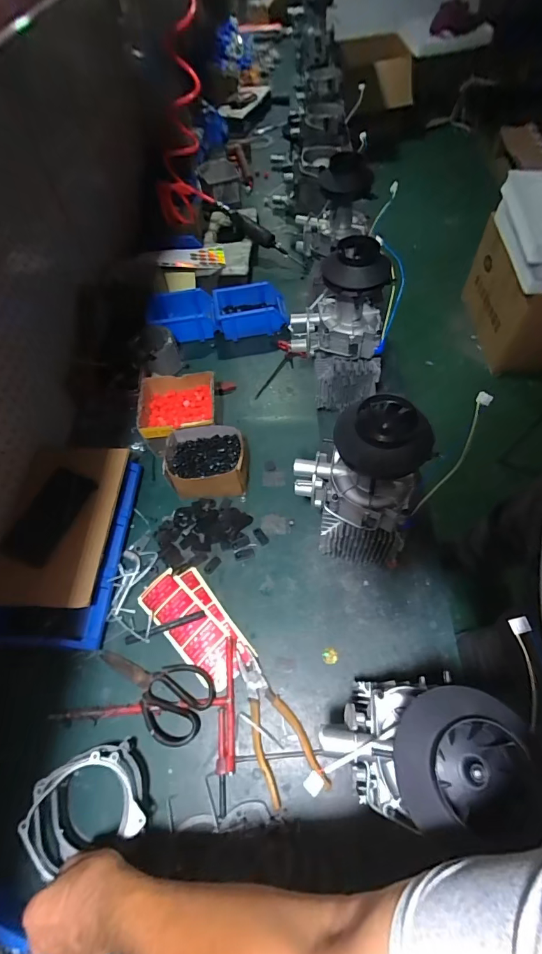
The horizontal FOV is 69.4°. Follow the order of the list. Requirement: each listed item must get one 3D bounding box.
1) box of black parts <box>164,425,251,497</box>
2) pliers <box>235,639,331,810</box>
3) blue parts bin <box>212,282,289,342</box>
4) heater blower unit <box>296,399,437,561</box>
[{"bbox_3d":[-0.119,-0.023,0.755,0.153,0.085,0.118,-8,59,-1],"label":"box of black parts"},{"bbox_3d":[-0.003,0.344,0.567,0.076,0.014,0.207,-23,60,-10],"label":"pliers"},{"bbox_3d":[-0.053,-0.429,1.004,0.180,0.071,0.120,-13,59,-2],"label":"blue parts bin"},{"bbox_3d":[0.115,0.041,0.555,0.136,0.336,0.115,-12,59,-1],"label":"heater blower unit"}]

